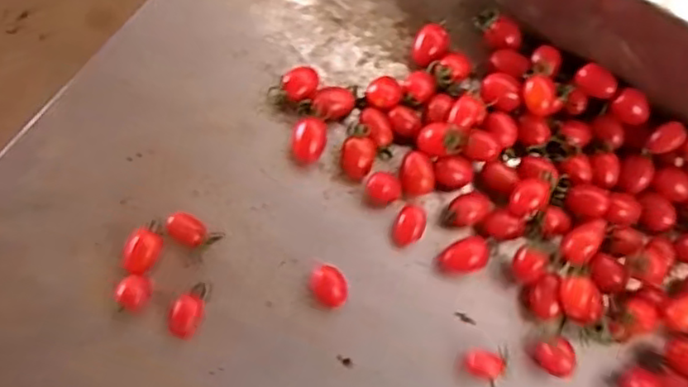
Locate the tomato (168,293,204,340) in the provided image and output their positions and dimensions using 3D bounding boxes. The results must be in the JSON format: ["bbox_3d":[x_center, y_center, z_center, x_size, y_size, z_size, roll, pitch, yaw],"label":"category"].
[{"bbox_3d":[-0.125,0.096,0.507,0.023,0.018,0.033,18,74,6],"label":"tomato"}]

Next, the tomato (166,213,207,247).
[{"bbox_3d":[-0.126,0.030,0.524,0.030,0.019,0.024,37,77,11],"label":"tomato"}]

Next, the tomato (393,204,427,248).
[{"bbox_3d":[0.055,0.027,0.540,0.025,0.022,0.032,17,74,6],"label":"tomato"}]

